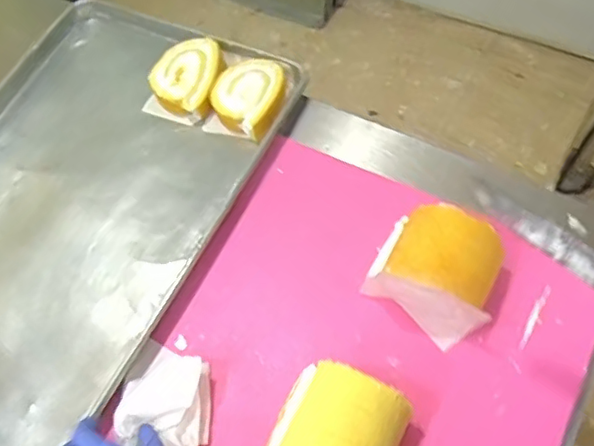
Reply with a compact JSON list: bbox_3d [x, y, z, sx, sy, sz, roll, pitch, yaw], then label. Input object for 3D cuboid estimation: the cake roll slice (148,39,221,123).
[{"bbox_3d":[-0.144,-0.199,0.828,0.093,0.037,0.112,21,67,17],"label":"cake roll slice"}]

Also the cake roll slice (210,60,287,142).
[{"bbox_3d":[-0.064,-0.167,0.802,0.089,0.033,0.114,15,65,14],"label":"cake roll slice"}]

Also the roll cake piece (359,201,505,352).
[{"bbox_3d":[0.147,0.049,0.642,0.130,0.093,0.101,33,71,21],"label":"roll cake piece"}]

